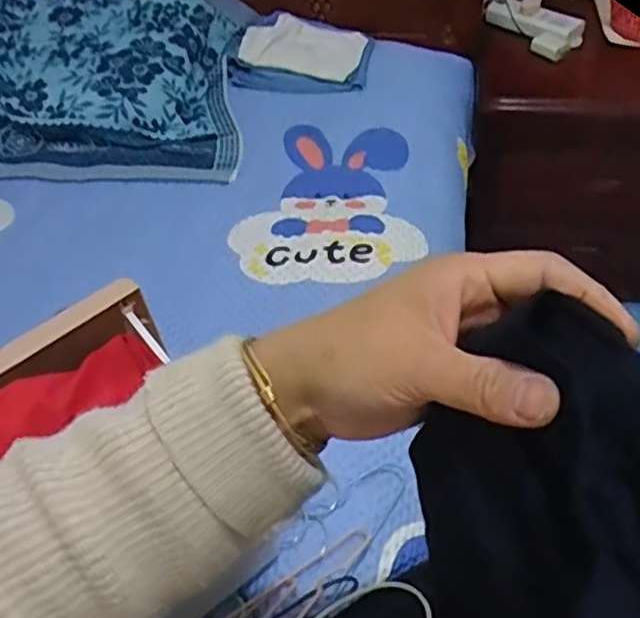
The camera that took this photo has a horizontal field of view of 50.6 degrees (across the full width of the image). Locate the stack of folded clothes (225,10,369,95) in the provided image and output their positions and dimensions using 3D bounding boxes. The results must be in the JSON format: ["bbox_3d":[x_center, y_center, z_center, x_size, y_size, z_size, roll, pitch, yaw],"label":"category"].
[{"bbox_3d":[-0.032,-0.404,1.076,0.224,0.049,0.187,-8,49,-1],"label":"stack of folded clothes"}]

